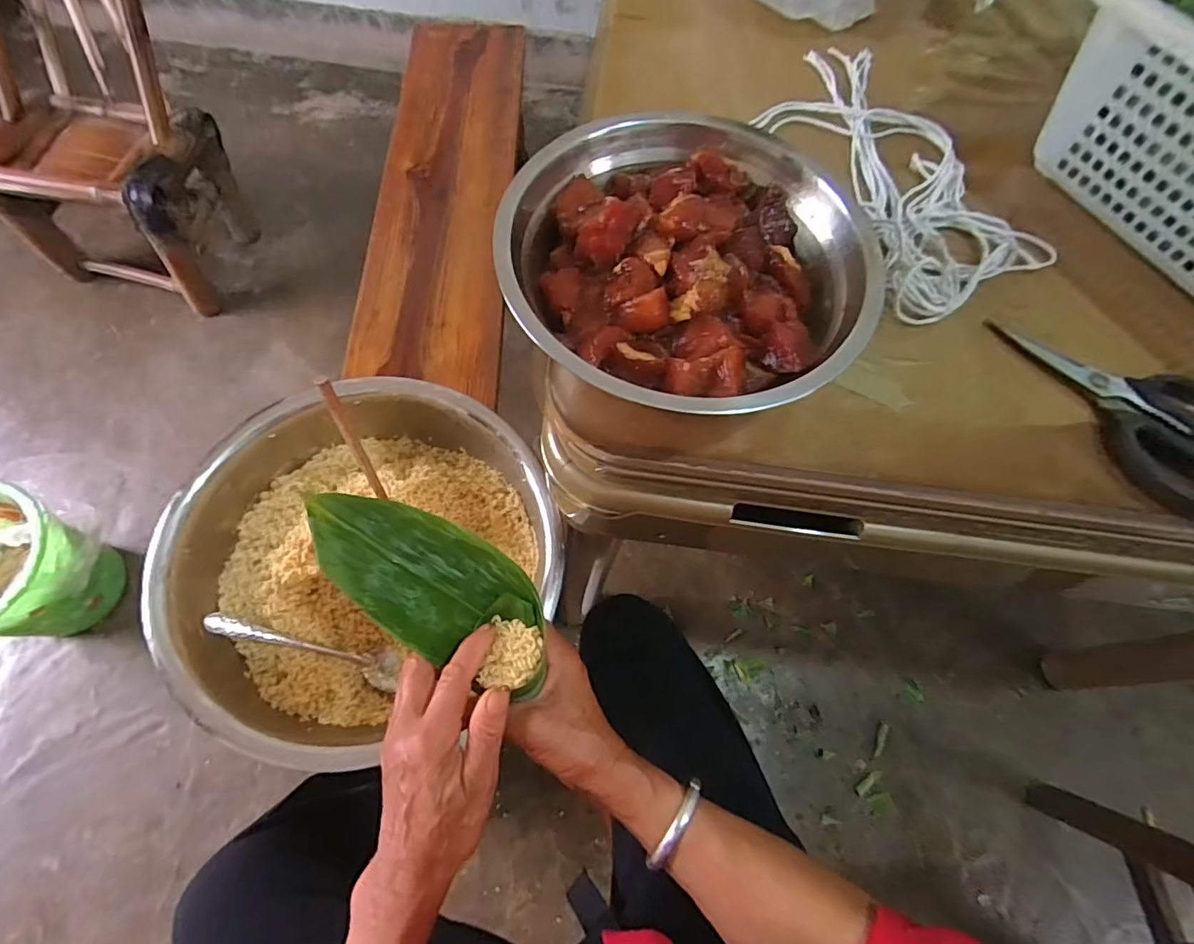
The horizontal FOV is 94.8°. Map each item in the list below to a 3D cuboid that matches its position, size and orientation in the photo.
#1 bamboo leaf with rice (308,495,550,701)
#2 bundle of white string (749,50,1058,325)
[{"bbox_3d":[-0.108,0.072,0.362,0.176,0.033,0.078,35,70,-6],"label":"bamboo leaf with rice"},{"bbox_3d":[0.220,-0.238,0.420,0.143,0.033,0.261,-22,71,-11],"label":"bundle of white string"}]

